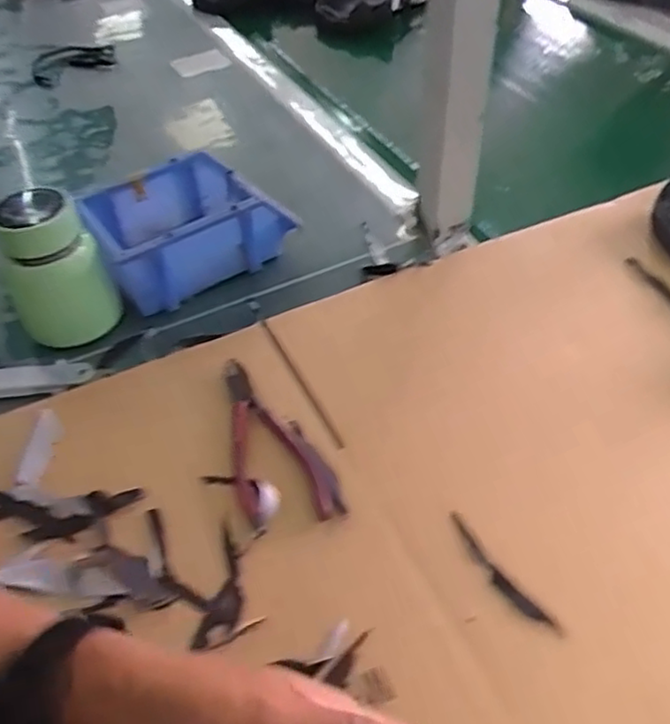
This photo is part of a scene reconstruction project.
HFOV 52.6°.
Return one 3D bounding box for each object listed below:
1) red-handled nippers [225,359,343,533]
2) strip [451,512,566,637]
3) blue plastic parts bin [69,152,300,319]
[{"bbox_3d":[-0.043,0.051,0.492,0.065,0.010,0.147,-13,48,-8],"label":"red-handled nippers"},{"bbox_3d":[0.102,0.130,0.418,0.014,0.004,0.093,-29,52,-21],"label":"strip"},{"bbox_3d":[-0.138,-0.131,0.645,0.177,0.073,0.127,-24,51,-19],"label":"blue plastic parts bin"}]

